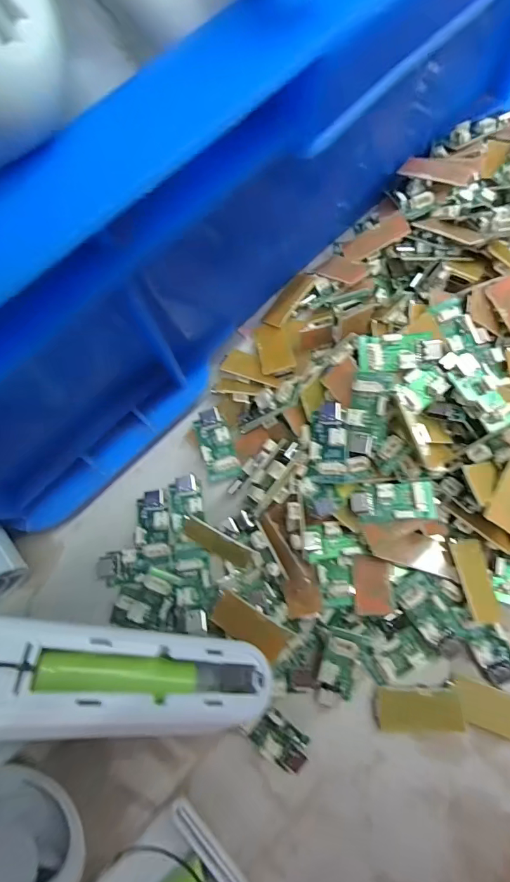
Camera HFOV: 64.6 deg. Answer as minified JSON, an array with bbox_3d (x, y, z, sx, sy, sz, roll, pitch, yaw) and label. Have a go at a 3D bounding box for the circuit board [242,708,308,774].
[{"bbox_3d":[0.009,0.114,0.153,0.025,0.008,0.014,41,80,11],"label":"circuit board"}]

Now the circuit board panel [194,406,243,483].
[{"bbox_3d":[-0.017,0.001,0.180,0.015,0.006,0.032,-17,76,-3],"label":"circuit board panel"}]

